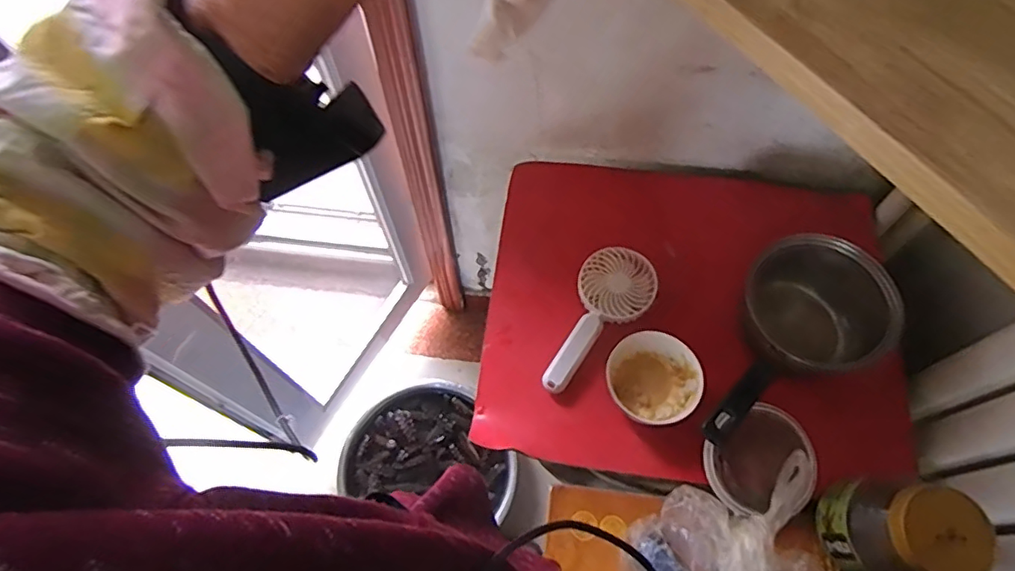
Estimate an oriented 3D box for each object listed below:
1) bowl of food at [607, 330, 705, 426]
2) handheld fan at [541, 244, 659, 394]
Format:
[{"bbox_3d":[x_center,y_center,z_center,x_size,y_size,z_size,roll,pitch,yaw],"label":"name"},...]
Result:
[{"bbox_3d":[0.175,0.116,0.678,0.106,0.049,0.109,-28,66,-13],"label":"bowl of food"},{"bbox_3d":[0.107,0.043,0.725,0.094,0.047,0.208,37,70,17],"label":"handheld fan"}]

